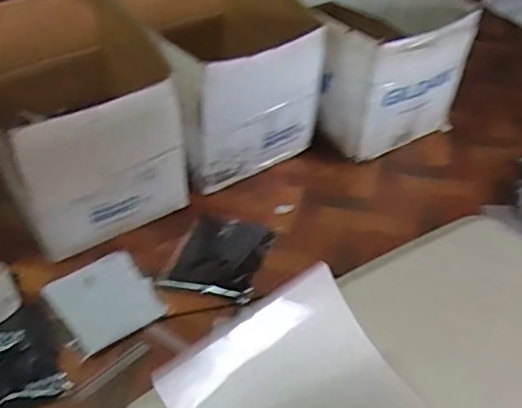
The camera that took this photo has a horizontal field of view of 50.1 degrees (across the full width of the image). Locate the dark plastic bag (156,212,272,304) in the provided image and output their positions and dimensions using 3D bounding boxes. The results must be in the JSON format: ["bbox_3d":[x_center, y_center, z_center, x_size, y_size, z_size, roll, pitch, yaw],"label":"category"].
[{"bbox_3d":[-0.107,0.139,1.489,0.235,0.054,0.262,12,43,15],"label":"dark plastic bag"}]

